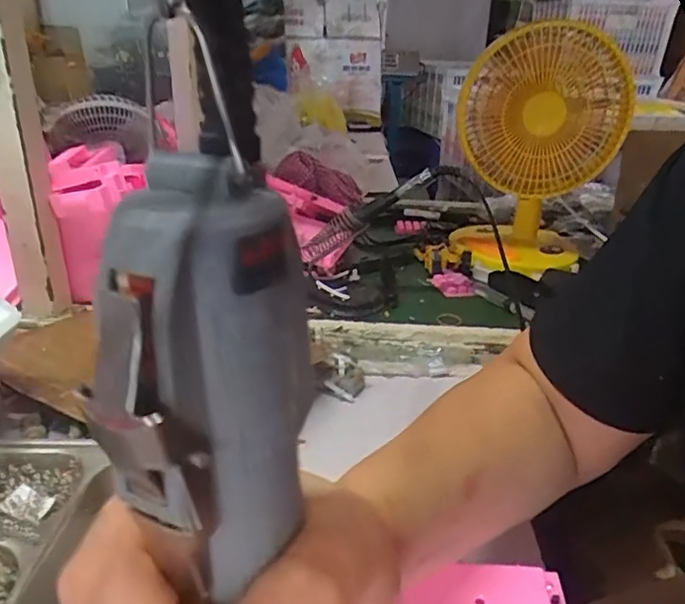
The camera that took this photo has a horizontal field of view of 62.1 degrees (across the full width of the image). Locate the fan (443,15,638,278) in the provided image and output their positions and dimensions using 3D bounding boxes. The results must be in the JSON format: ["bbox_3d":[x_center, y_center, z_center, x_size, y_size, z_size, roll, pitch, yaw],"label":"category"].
[{"bbox_3d":[0.270,-0.202,0.789,0.202,0.309,0.161,13,27,20],"label":"fan"}]

